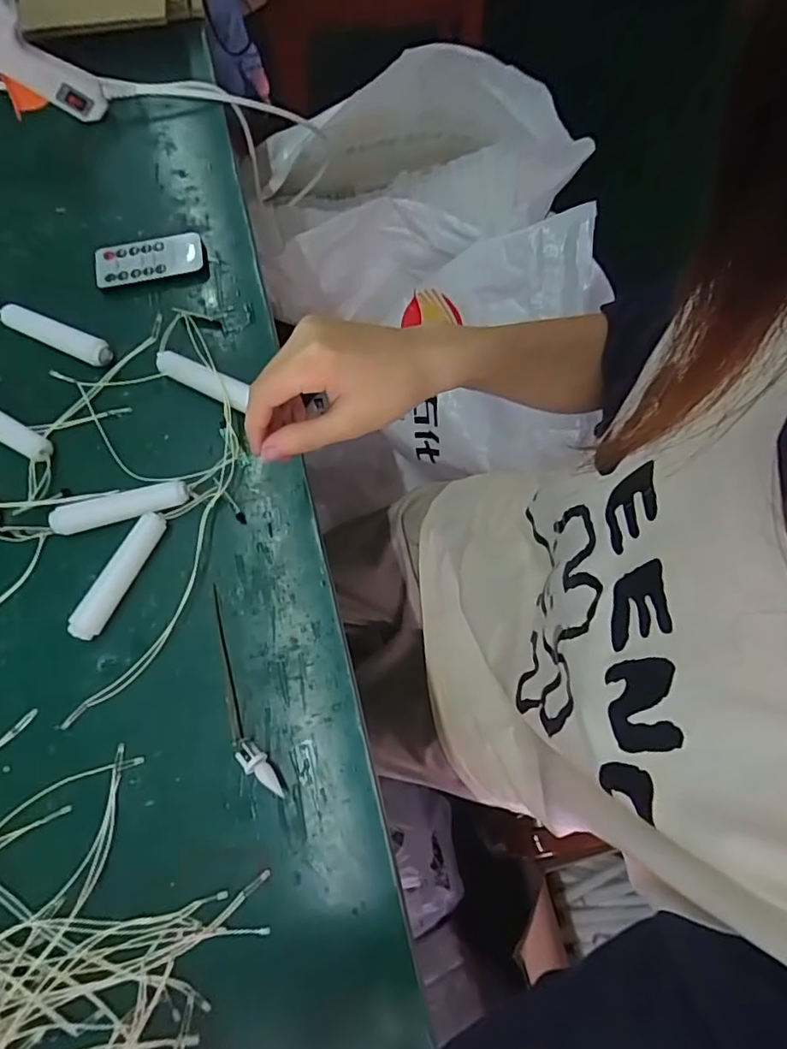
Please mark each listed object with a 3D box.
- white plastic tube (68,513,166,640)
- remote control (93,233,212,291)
[{"bbox_3d":[-0.179,0.032,0.370,0.019,0.014,0.088,26,76,8],"label":"white plastic tube"},{"bbox_3d":[-0.190,-0.204,0.441,0.083,0.010,0.042,-11,74,-2],"label":"remote control"}]

